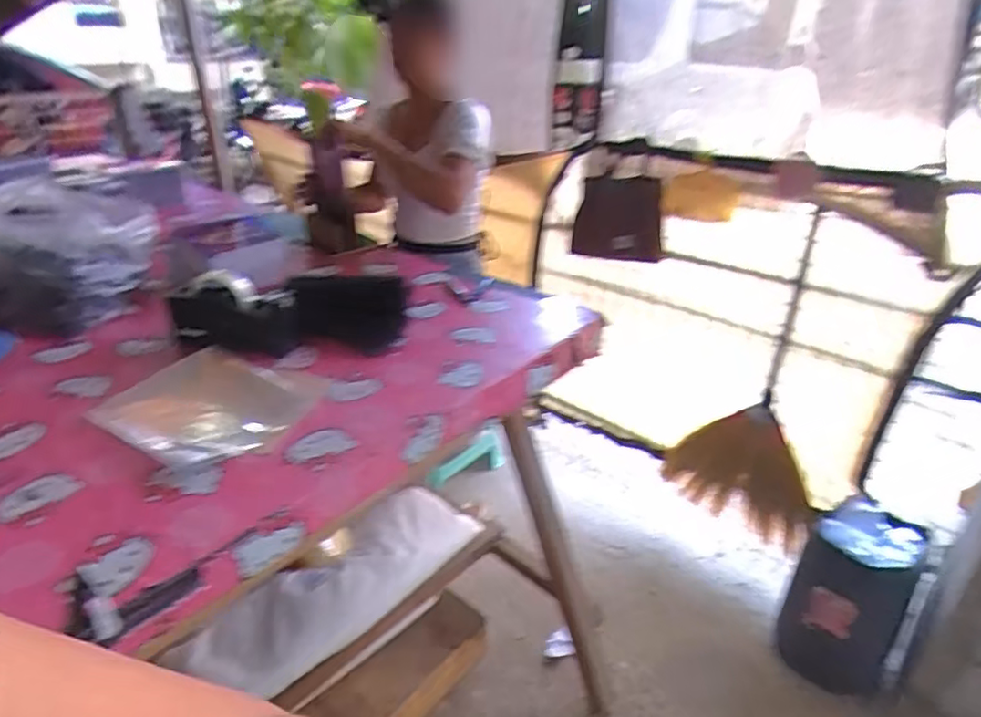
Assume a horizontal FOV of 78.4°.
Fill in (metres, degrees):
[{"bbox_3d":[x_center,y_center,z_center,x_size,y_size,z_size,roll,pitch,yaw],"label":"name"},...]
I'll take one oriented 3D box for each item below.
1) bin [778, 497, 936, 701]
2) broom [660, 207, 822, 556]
[{"bbox_3d":[0.865,0.537,1.402,0.253,0.355,0.331,24,38,36],"label":"bin"},{"bbox_3d":[0.701,0.111,1.595,0.411,0.826,0.054,24,38,37],"label":"broom"}]

